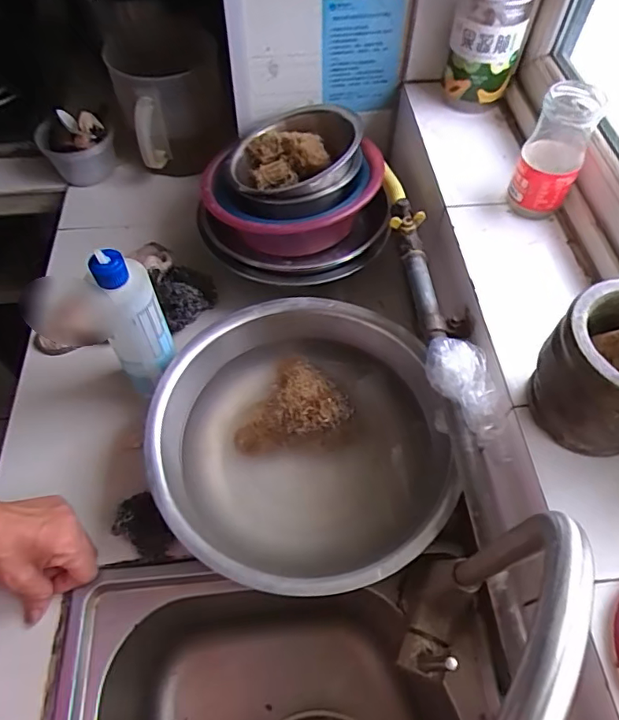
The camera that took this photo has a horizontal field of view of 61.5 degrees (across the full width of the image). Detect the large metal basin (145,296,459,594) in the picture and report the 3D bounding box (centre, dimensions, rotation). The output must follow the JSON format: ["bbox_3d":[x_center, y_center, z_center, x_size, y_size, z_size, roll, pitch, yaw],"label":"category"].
[{"bbox_3d":[-0.016,0.084,0.567,0.277,0.091,0.311,9,58,5],"label":"large metal basin"}]

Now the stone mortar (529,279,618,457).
[{"bbox_3d":[0.231,0.016,0.401,0.101,0.118,0.100,0,57,-1],"label":"stone mortar"}]

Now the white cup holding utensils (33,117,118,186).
[{"bbox_3d":[-0.377,-0.341,0.853,0.103,0.078,0.092,-27,62,-17],"label":"white cup holding utensils"}]

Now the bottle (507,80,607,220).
[{"bbox_3d":[0.247,-0.206,0.530,0.057,0.126,0.056,21,60,12],"label":"bottle"}]

